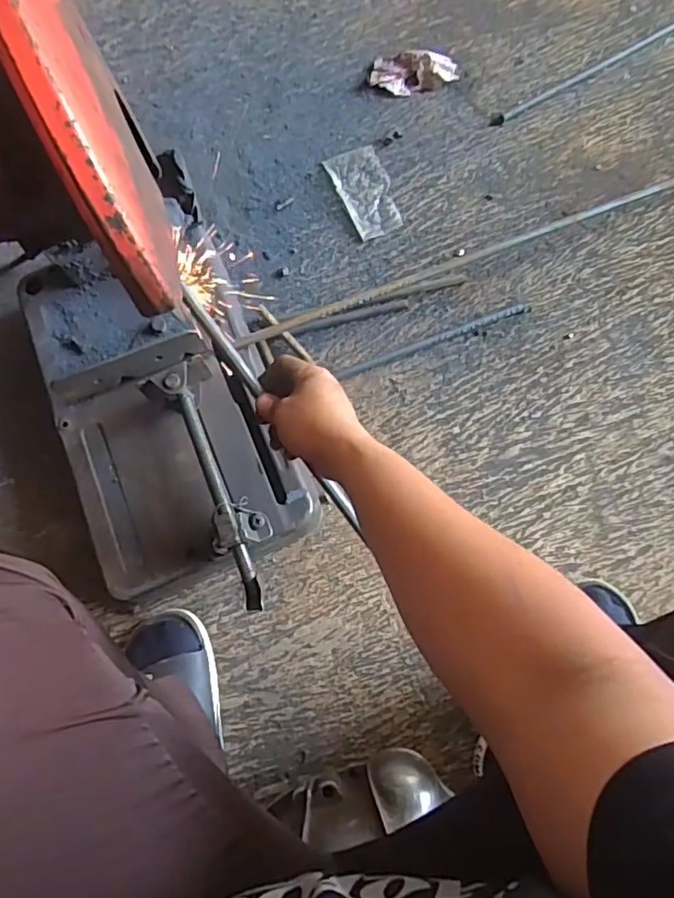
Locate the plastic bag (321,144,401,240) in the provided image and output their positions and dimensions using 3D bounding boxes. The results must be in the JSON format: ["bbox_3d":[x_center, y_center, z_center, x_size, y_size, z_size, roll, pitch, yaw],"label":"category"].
[{"bbox_3d":[0.042,-0.373,0.827,0.077,0.005,0.144,-21,78,-4],"label":"plastic bag"}]

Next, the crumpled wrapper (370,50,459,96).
[{"bbox_3d":[0.117,-0.575,0.865,0.128,0.021,0.066,-2,77,1],"label":"crumpled wrapper"}]

